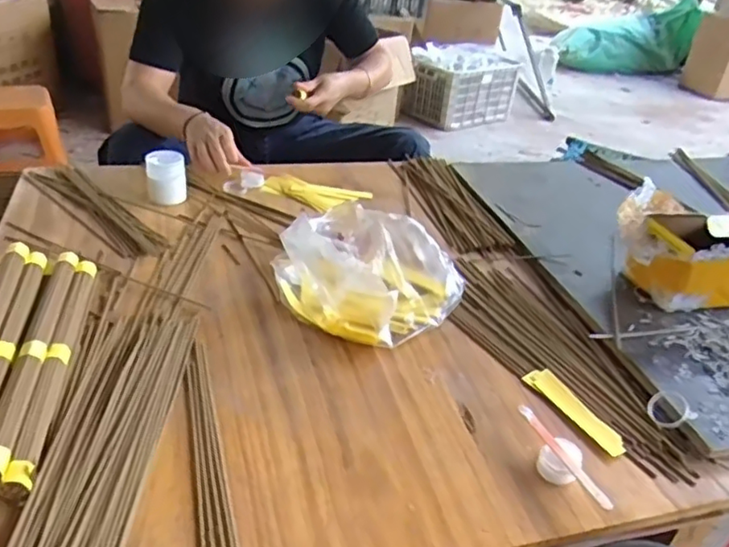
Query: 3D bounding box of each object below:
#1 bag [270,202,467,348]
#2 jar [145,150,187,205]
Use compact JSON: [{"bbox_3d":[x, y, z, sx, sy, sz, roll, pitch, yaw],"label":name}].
[{"bbox_3d":[0.002,-0.015,0.740,0.213,0.104,0.197,23,36,23],"label":"bag"},{"bbox_3d":[-0.299,-0.146,0.917,0.056,0.064,0.046,-3,35,-15],"label":"jar"}]

